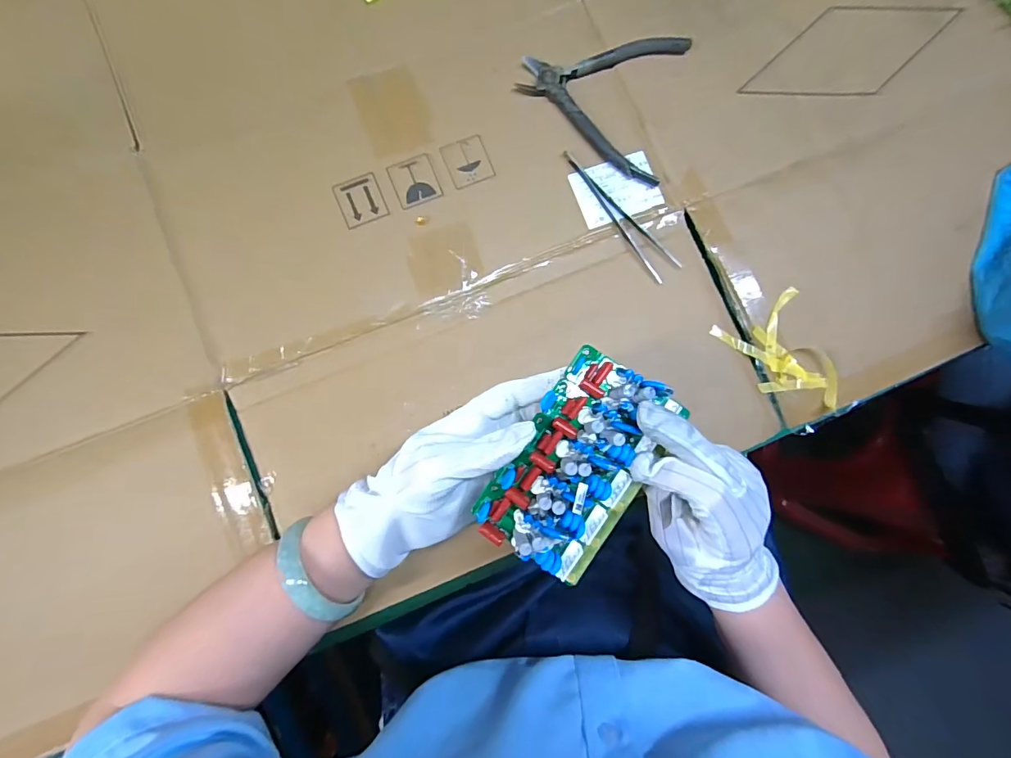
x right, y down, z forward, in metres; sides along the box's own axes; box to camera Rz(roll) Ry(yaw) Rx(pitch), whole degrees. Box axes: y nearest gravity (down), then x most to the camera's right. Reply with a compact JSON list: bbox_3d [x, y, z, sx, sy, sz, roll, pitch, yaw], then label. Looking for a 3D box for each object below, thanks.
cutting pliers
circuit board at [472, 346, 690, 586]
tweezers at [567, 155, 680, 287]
[{"bbox_3d":[0.079,-0.244,0.388,0.133,0.011,0.129,15,84,0],"label":"cutting pliers"},{"bbox_3d":[0.046,0.053,0.273,0.074,0.035,0.128,34,84,2],"label":"circuit board"},{"bbox_3d":[0.093,-0.137,0.380,0.021,0.005,0.133,-39,86,-5],"label":"tweezers"}]

